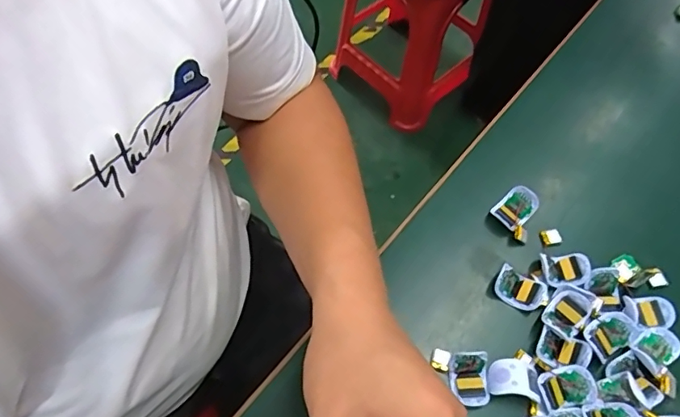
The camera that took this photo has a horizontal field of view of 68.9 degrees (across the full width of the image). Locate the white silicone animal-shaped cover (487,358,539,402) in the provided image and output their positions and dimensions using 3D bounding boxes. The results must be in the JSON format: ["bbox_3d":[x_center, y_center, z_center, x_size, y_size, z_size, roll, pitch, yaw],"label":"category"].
[{"bbox_3d":[0.139,0.138,0.401,0.038,0.018,0.029,8,62,3],"label":"white silicone animal-shaped cover"}]

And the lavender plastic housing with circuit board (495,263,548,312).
[{"bbox_3d":[0.161,0.073,0.444,0.044,0.013,0.031,24,64,11],"label":"lavender plastic housing with circuit board"}]

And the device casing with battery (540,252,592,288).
[{"bbox_3d":[0.205,0.056,0.451,0.038,0.019,0.033,-3,62,-3],"label":"device casing with battery"}]

